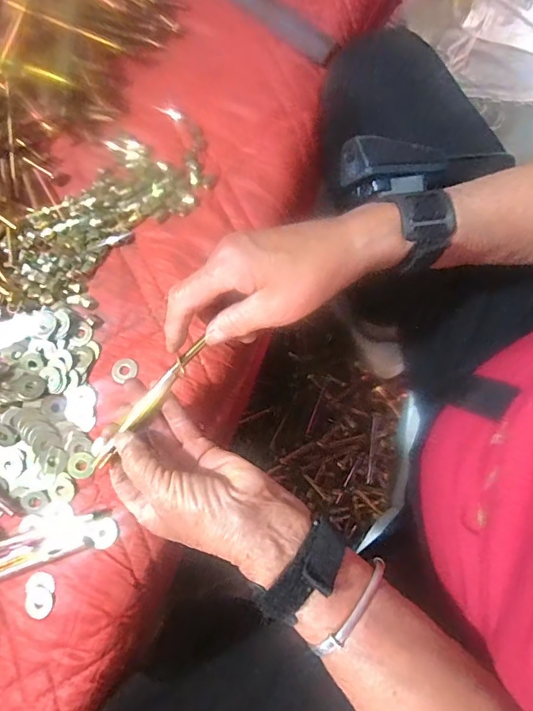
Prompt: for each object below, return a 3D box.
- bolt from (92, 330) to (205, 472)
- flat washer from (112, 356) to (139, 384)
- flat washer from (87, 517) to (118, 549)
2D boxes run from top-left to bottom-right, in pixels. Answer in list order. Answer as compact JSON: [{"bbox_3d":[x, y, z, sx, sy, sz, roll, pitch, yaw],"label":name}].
[{"bbox_3d":[-0.085,0.034,0.336,0.011,0.008,0.120,42,94,10],"label":"bolt"},{"bbox_3d":[-0.122,0.012,0.404,0.023,0.004,0.021,0,77,1],"label":"flat washer"},{"bbox_3d":[-0.129,0.139,0.372,0.022,0.004,0.022,0,77,1],"label":"flat washer"}]

